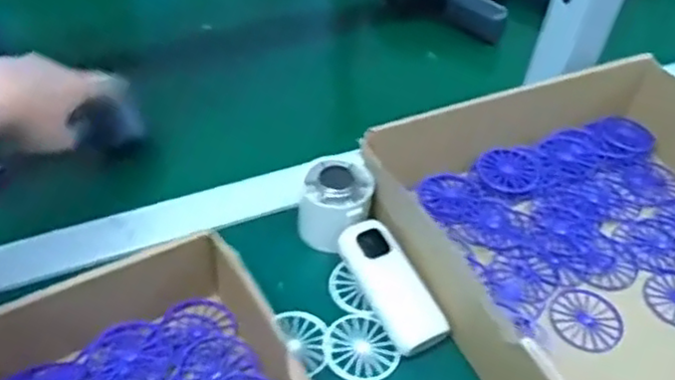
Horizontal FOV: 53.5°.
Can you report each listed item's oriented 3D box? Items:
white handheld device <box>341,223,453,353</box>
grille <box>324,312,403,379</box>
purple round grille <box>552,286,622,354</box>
[{"bbox_3d":[0.038,0.066,0.468,0.037,0.020,0.096,-23,67,-25],"label":"white handheld device"},{"bbox_3d":[0.014,0.105,0.453,0.045,0.005,0.051,-17,51,-20],"label":"grille"},{"bbox_3d":[0.179,0.093,0.480,0.049,0.004,0.049,3,47,-3],"label":"purple round grille"}]

